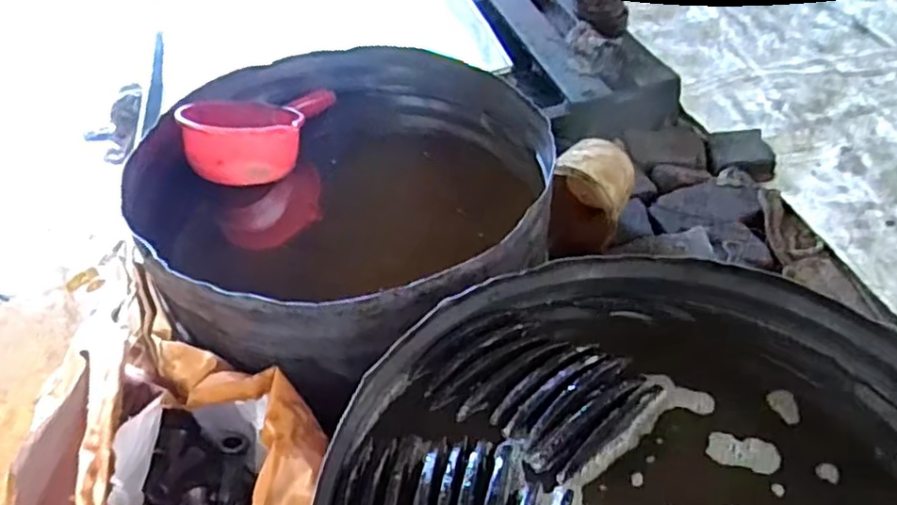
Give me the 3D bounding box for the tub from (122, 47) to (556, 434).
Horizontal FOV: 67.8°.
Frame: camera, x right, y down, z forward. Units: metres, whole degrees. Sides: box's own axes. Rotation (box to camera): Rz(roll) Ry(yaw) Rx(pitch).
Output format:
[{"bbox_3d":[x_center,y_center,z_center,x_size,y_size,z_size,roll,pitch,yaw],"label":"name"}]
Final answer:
[{"bbox_3d":[-0.131,-0.032,0.936,0.510,0.290,0.487,-3,45,3],"label":"tub"}]

